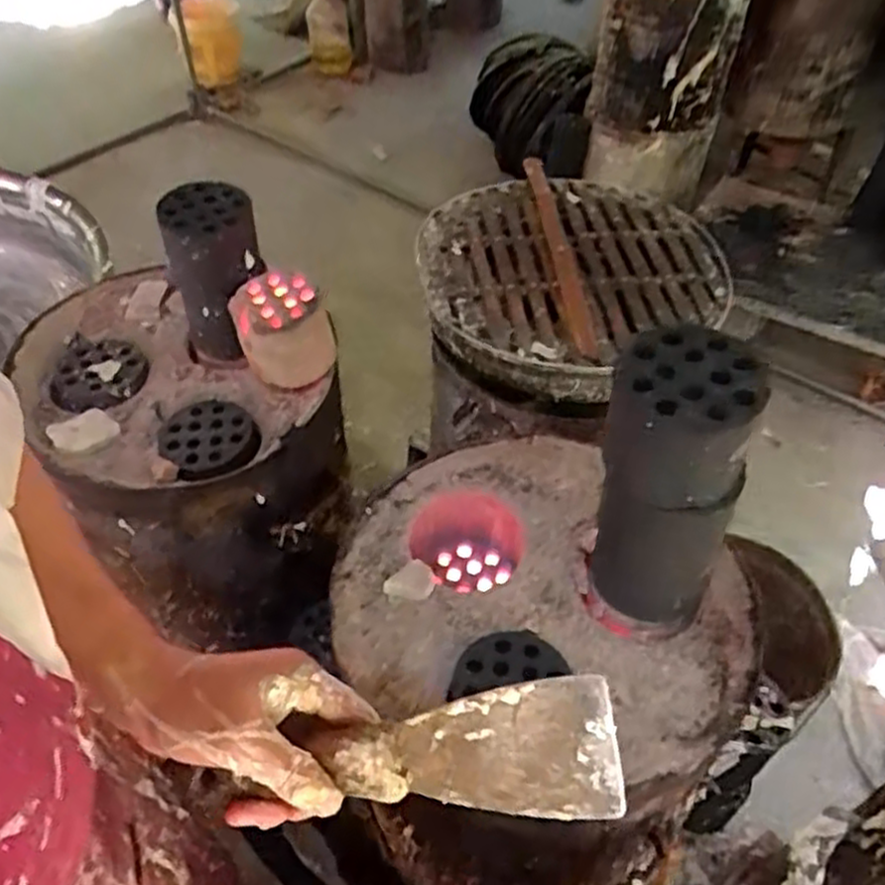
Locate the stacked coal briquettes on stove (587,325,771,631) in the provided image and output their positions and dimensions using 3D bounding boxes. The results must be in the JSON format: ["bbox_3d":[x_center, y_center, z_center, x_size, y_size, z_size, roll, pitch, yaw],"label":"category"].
[{"bbox_3d":[0.170,0.042,0.607,0.107,0.252,0.094,22,52,18],"label":"stacked coal briquettes on stove"}]

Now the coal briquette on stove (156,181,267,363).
[{"bbox_3d":[-0.252,-0.191,0.886,0.103,0.168,0.102,18,51,15],"label":"coal briquette on stove"}]

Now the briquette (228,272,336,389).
[{"bbox_3d":[-0.174,-0.114,0.873,0.102,0.119,0.096,-11,49,-10],"label":"briquette"}]

